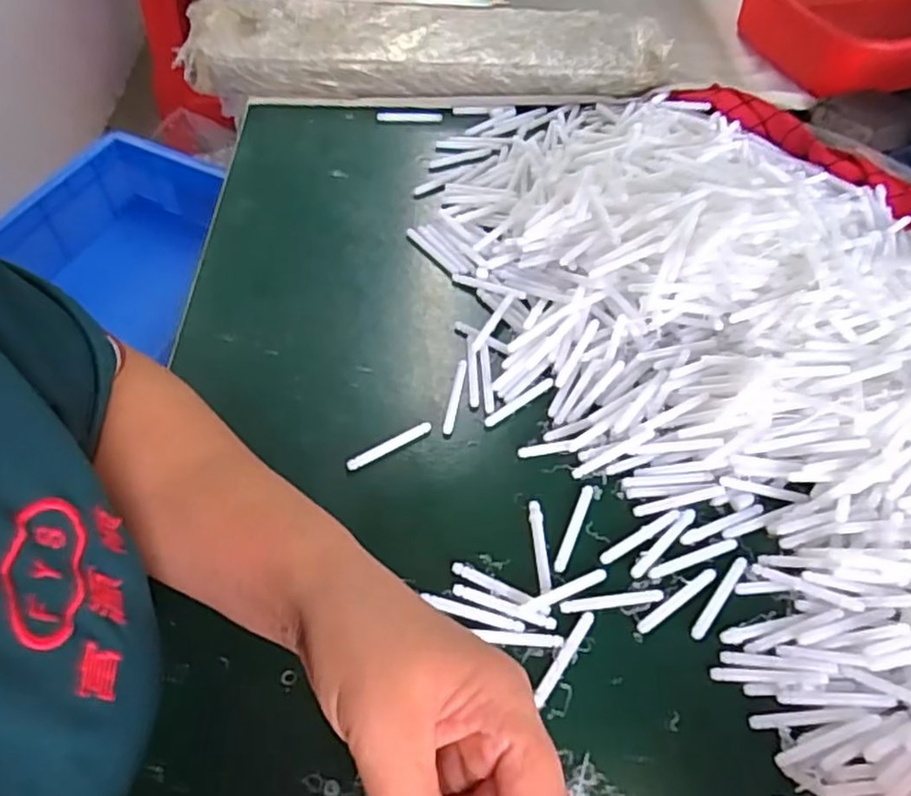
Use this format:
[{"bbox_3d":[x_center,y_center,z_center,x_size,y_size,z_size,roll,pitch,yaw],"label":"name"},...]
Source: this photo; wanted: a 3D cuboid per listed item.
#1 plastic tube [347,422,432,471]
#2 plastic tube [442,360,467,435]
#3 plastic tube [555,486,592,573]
[{"bbox_3d":[-0.042,0.030,0.442,0.060,0.004,0.007,-27,61,-18],"label":"plastic tube"},{"bbox_3d":[0.000,-0.002,0.467,0.007,0.004,0.059,9,56,5],"label":"plastic tube"},{"bbox_3d":[0.072,0.079,0.419,0.007,0.004,0.060,22,58,11],"label":"plastic tube"}]

